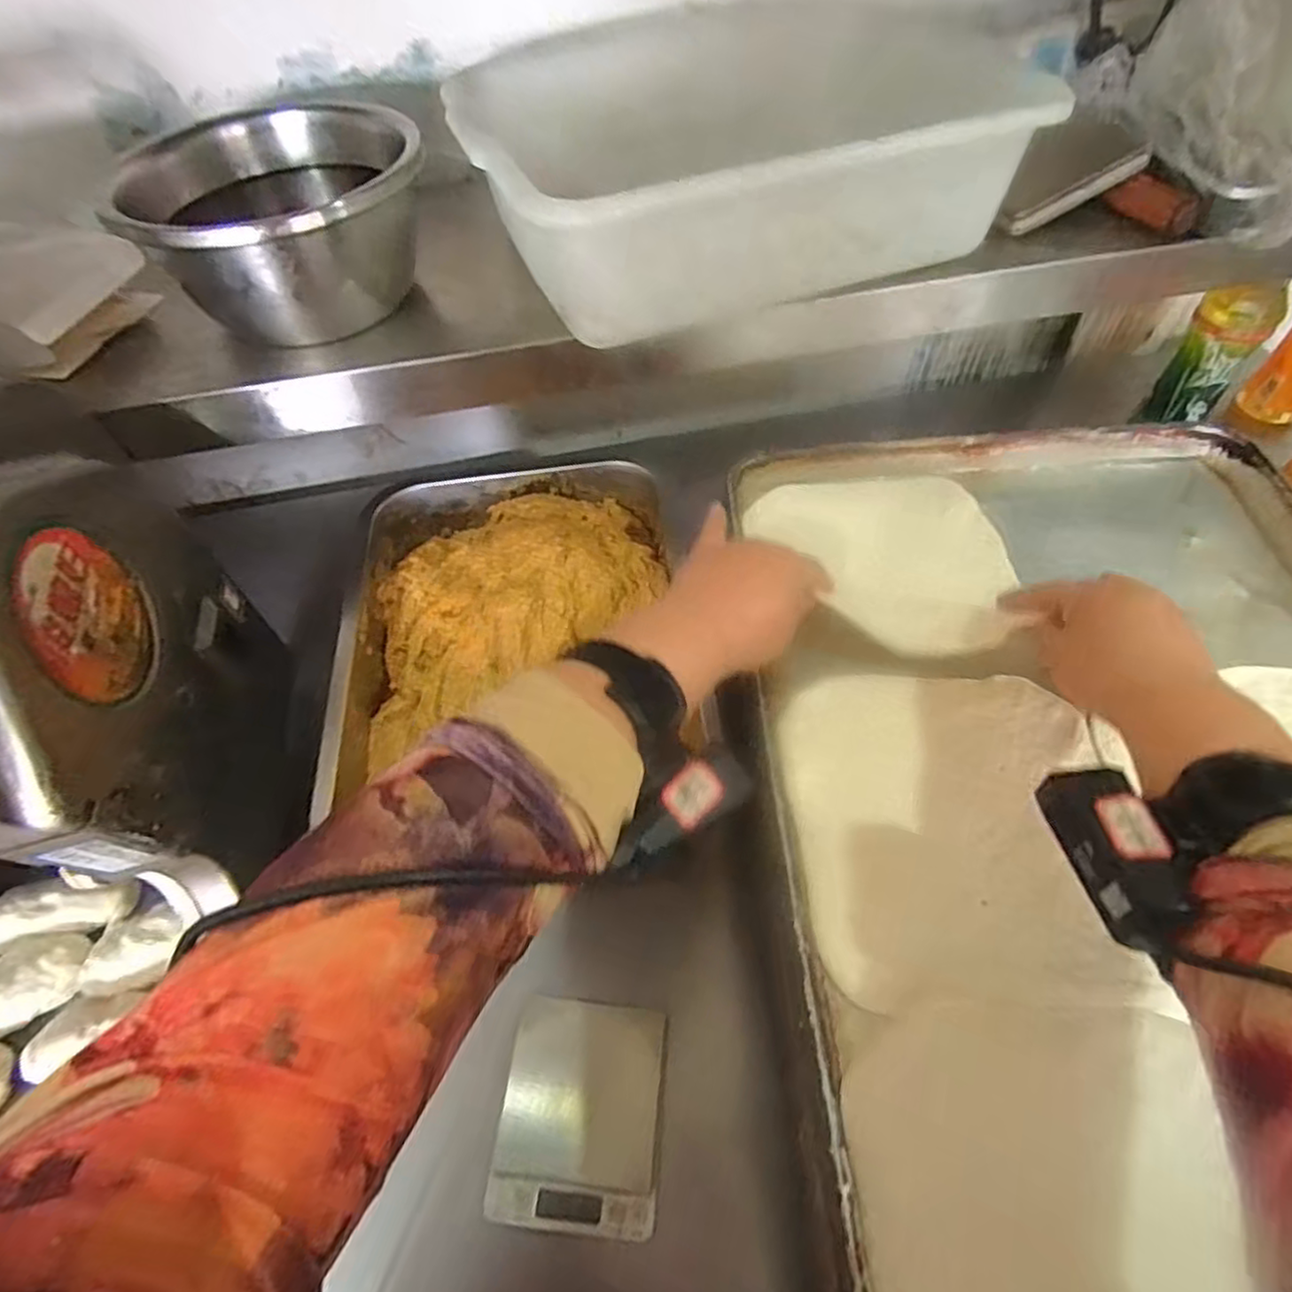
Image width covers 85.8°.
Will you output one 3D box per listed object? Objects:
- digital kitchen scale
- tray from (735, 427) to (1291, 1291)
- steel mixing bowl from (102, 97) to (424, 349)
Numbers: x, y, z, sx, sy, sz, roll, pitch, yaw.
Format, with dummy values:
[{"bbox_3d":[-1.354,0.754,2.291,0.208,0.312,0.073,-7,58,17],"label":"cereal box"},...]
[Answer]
[{"bbox_3d":[-0.042,0.301,0.452,0.101,0.020,0.122,4,55,6],"label":"digital kitchen scale"},{"bbox_3d":[0.274,0.091,0.389,0.415,0.036,0.591,-2,55,2],"label":"tray"},{"bbox_3d":[-0.240,-0.282,0.477,0.182,0.097,0.155,-24,57,-13],"label":"steel mixing bowl"}]

